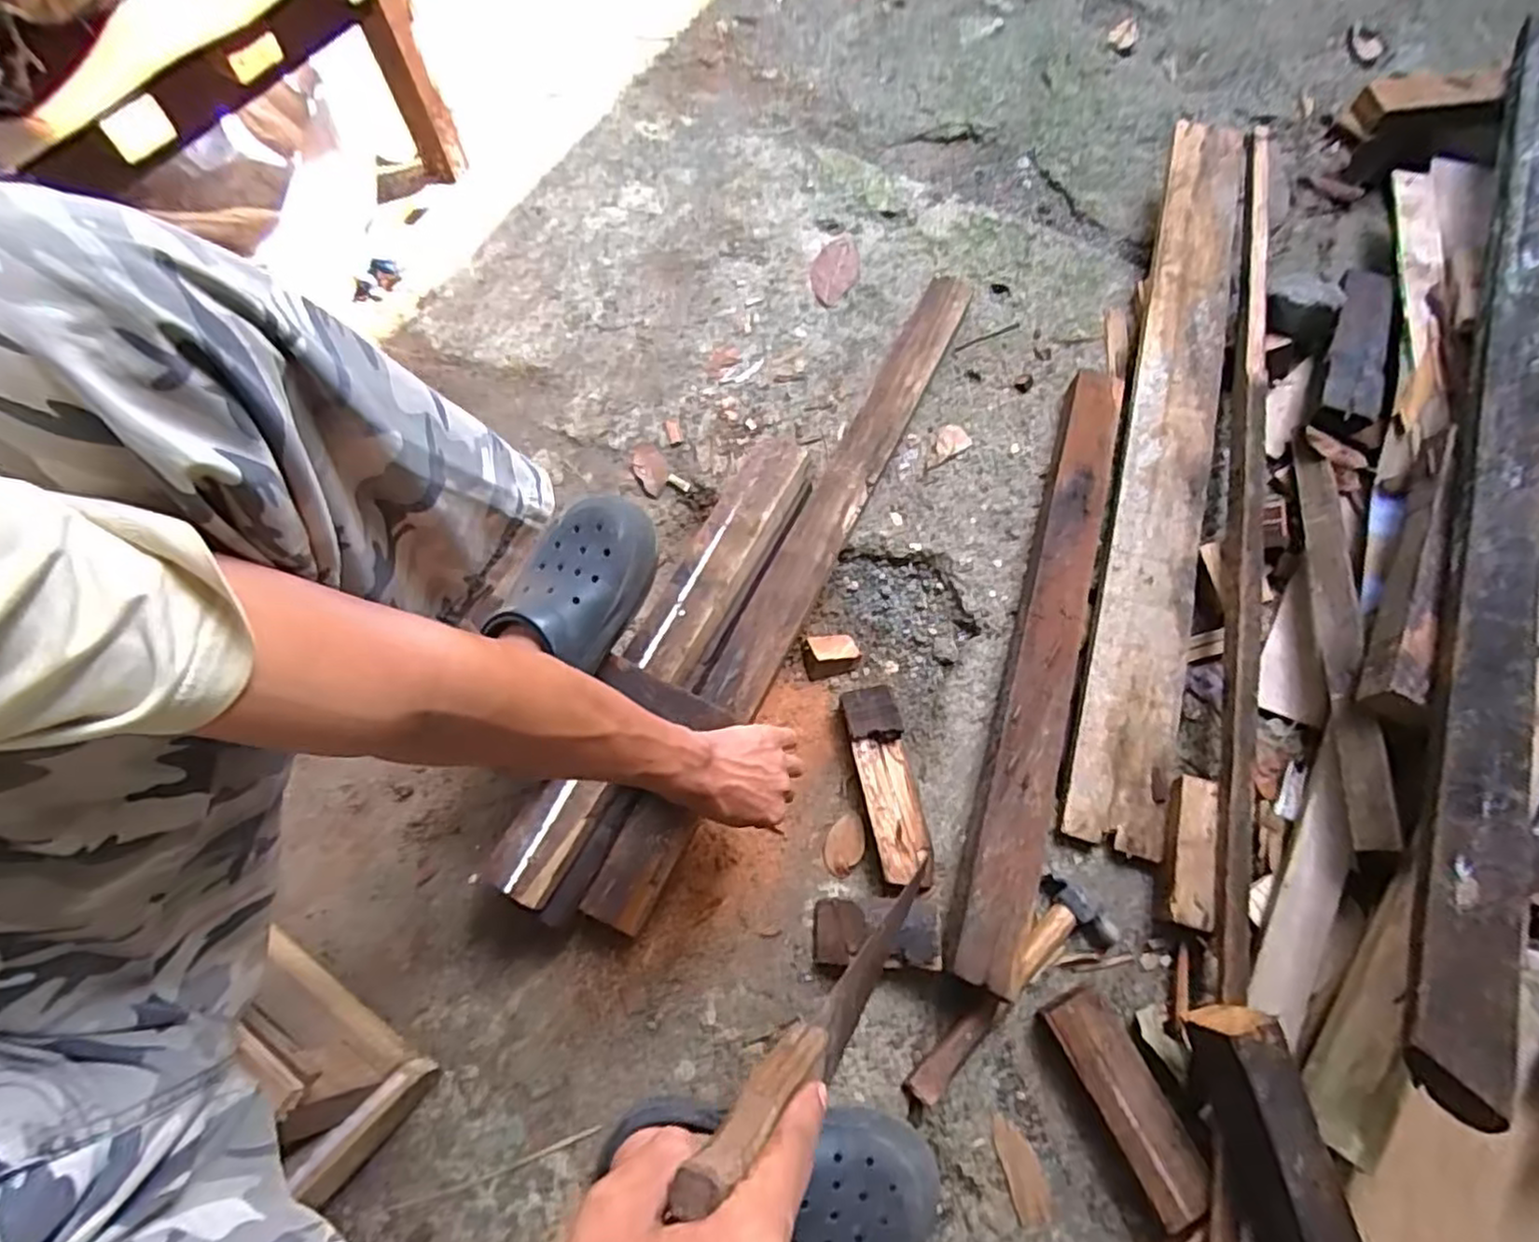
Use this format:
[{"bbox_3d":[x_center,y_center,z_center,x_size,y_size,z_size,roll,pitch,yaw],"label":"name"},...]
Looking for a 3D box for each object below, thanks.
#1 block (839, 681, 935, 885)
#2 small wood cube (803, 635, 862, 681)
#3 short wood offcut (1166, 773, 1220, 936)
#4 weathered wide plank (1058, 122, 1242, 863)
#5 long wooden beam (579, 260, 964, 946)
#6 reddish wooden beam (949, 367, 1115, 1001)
[{"bbox_3d":[0.123,0.169,0.748,0.060,0.042,0.198,-11,68,-3],"label":"block"},{"bbox_3d":[0.071,0.039,0.823,0.063,0.022,0.052,-7,68,-2],"label":"small wood cube"},{"bbox_3d":[0.410,0.223,0.704,0.037,0.031,0.145,16,69,7],"label":"short wood offcut"},{"bbox_3d":[0.490,-0.232,0.889,0.108,0.027,1.025,14,71,9],"label":"weathered wide plank"},{"bbox_3d":[0.041,-0.077,0.833,0.069,0.063,0.880,25,69,11],"label":"long wooden beam"},{"bbox_3d":[0.302,0.005,0.778,0.072,0.034,0.732,17,68,7],"label":"reddish wooden beam"}]

